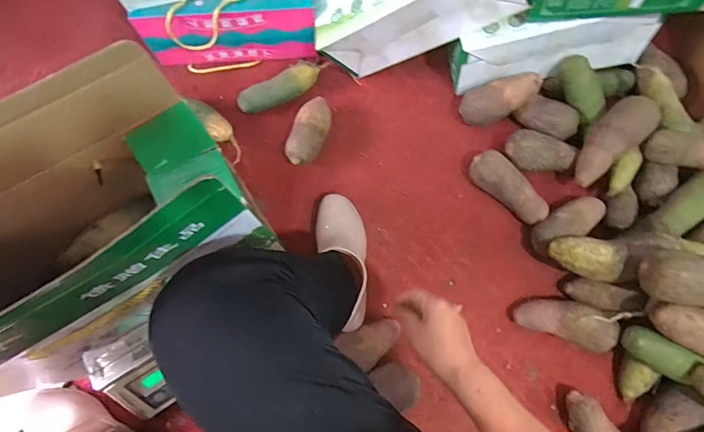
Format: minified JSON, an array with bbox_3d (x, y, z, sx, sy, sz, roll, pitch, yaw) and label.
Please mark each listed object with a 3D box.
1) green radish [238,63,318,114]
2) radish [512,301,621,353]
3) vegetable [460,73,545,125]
[{"bbox_3d":[-0.145,-0.259,0.756,0.174,0.054,0.057,-28,77,-7],"label":"green radish"},{"bbox_3d":[0.366,0.179,0.649,0.155,0.049,0.072,10,75,19],"label":"radish"},{"bbox_3d":[0.290,-0.230,0.754,0.135,0.105,0.074,-19,77,-4],"label":"vegetable"}]

